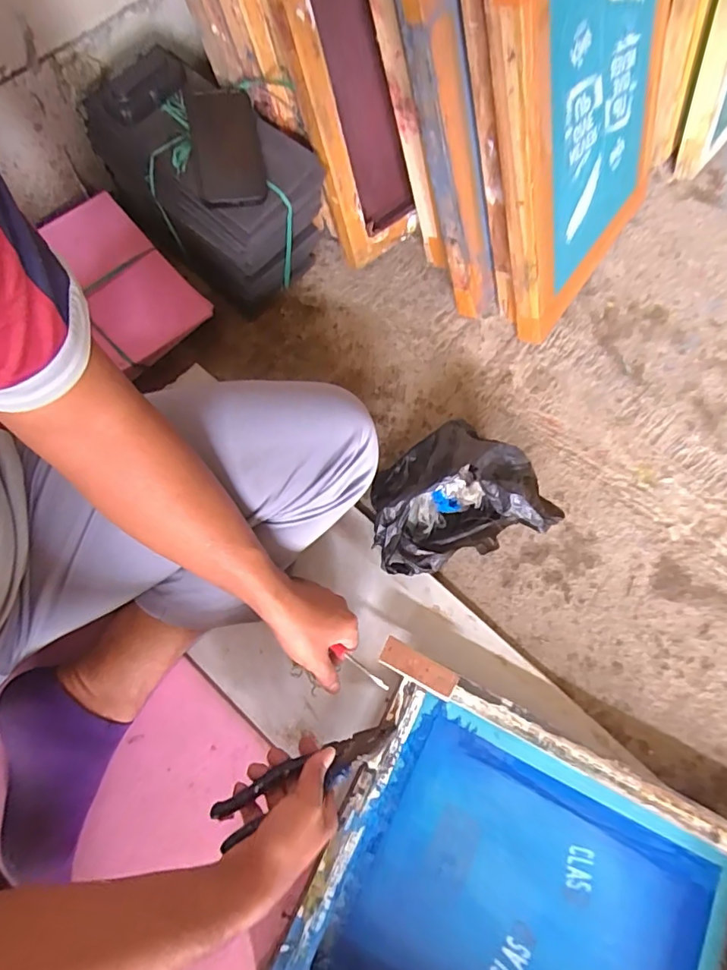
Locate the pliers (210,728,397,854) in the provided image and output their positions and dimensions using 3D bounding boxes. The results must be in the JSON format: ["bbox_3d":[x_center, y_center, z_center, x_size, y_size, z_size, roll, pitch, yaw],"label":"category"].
[{"bbox_3d":[-0.053,0.292,0.515,0.191,0.023,0.036,-19,73,-19],"label":"pliers"}]

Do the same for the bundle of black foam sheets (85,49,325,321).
[{"bbox_3d":[-0.209,-0.404,0.727,0.281,0.217,0.170,33,73,8],"label":"bundle of black foam sheets"}]

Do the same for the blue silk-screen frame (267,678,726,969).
[{"bbox_3d":[0.178,0.452,0.537,0.452,0.046,0.353,27,73,6],"label":"blue silk-screen frame"}]

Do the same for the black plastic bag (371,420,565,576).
[{"bbox_3d":[0.108,0.013,0.646,0.203,0.138,0.152,-17,73,-8],"label":"black plastic bag"}]

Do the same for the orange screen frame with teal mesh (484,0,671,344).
[{"bbox_3d":[0.298,-0.483,0.652,0.044,0.471,0.384,29,71,34],"label":"orange screen frame with teal mesh"}]

